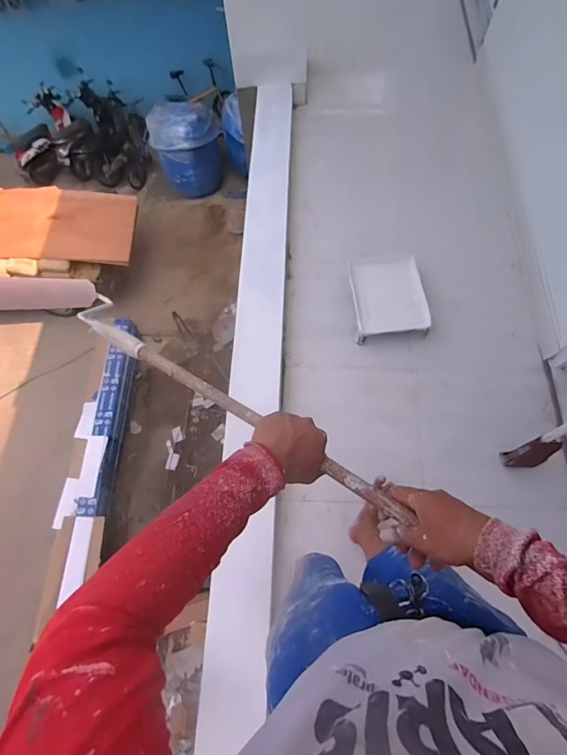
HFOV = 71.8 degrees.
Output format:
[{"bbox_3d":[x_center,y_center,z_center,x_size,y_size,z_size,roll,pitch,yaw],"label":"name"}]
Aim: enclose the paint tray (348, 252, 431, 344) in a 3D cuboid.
[{"bbox_3d":[0.412,-0.336,1.549,0.283,0.086,0.358,-4,68,1],"label":"paint tray"}]

